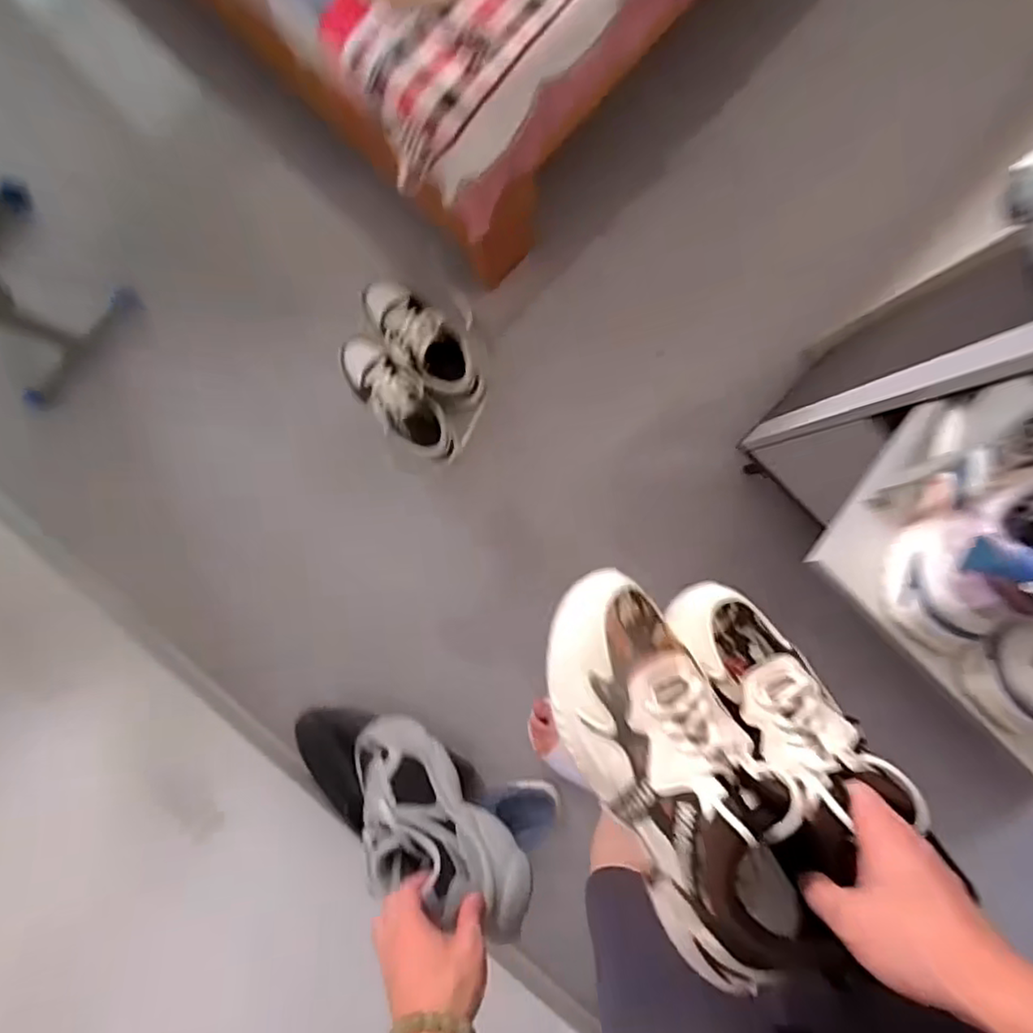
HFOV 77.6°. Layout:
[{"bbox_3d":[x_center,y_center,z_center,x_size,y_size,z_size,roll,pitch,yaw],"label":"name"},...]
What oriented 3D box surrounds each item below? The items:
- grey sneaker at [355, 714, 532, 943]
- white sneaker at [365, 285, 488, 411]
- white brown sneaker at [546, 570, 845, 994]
[{"bbox_3d":[-0.107,0.320,0.671,0.099,0.273,0.110,33,89,-43],"label":"grey sneaker"},{"bbox_3d":[-0.161,-0.303,1.109,0.106,0.128,0.265,-42,90,-1],"label":"white sneaker"},{"bbox_3d":[0.107,0.172,0.426,0.110,0.087,0.275,-26,77,-1],"label":"white brown sneaker"}]

